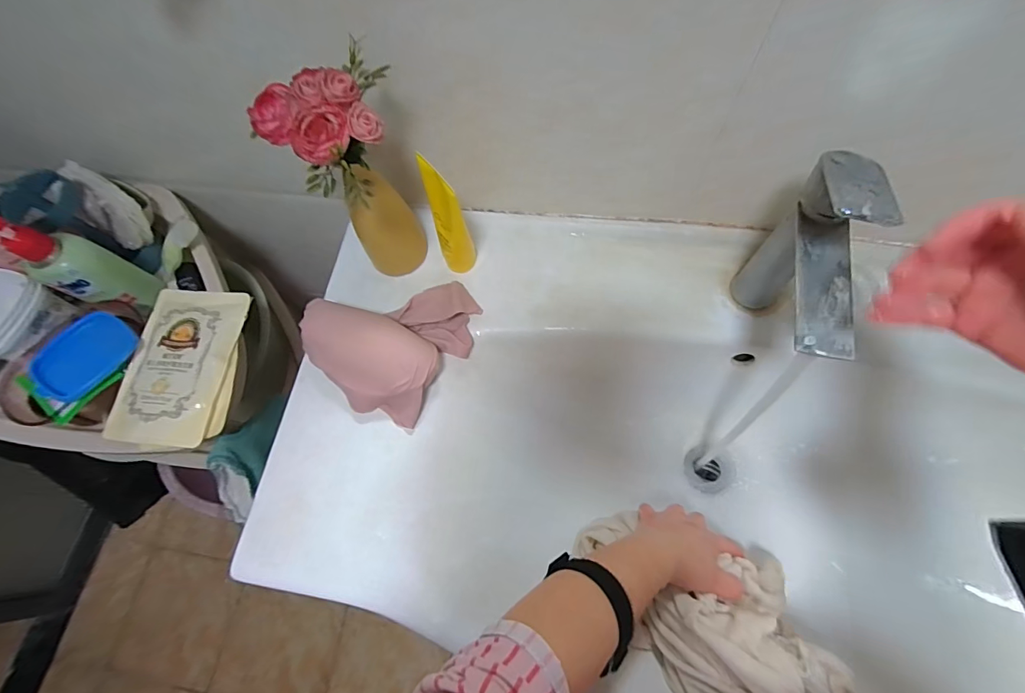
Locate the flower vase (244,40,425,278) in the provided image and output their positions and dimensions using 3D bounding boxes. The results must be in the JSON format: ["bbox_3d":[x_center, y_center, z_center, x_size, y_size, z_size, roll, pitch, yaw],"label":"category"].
[{"bbox_3d":[-0.136,-0.139,0.432,0.105,0.246,0.079,-33,71,-10],"label":"flower vase"}]

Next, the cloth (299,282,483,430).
[{"bbox_3d":[-0.130,-0.017,0.484,0.149,0.066,0.165,33,74,14],"label":"cloth"}]

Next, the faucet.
[{"bbox_3d":[0.244,-0.056,0.377,0.047,0.193,0.154,13,70,7],"label":"faucet"}]

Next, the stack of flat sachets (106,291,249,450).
[{"bbox_3d":[-0.358,0.020,0.484,0.126,0.036,0.173,5,69,4],"label":"stack of flat sachets"}]

